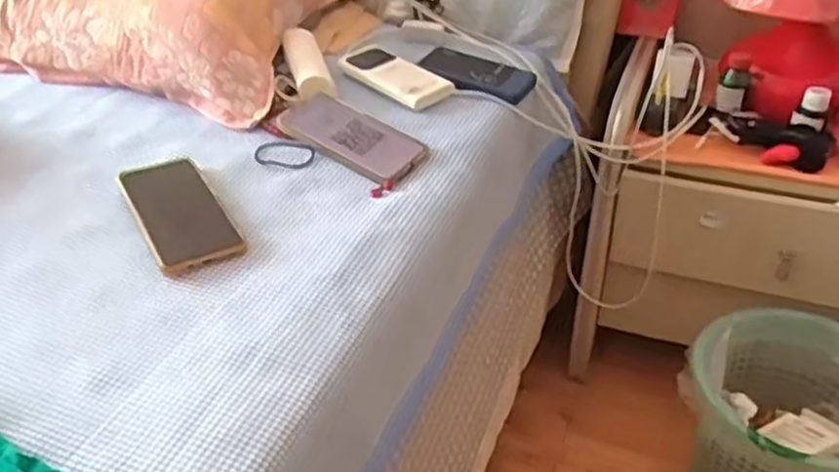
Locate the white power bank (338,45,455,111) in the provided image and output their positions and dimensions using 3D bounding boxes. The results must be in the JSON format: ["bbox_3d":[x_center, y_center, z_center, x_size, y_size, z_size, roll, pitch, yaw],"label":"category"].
[{"bbox_3d":[-0.032,-0.198,0.903,0.071,0.015,0.155,-30,47,-33],"label":"white power bank"}]

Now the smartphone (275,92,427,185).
[{"bbox_3d":[-0.076,-0.114,0.810,0.175,0.012,0.079,29,54,23],"label":"smartphone"}]

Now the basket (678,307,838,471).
[{"bbox_3d":[0.460,0.261,0.946,0.237,0.273,0.240,0,37,0],"label":"basket"}]

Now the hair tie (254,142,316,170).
[{"bbox_3d":[-0.145,-0.088,0.793,0.063,0.009,0.040,10,39,12],"label":"hair tie"}]

